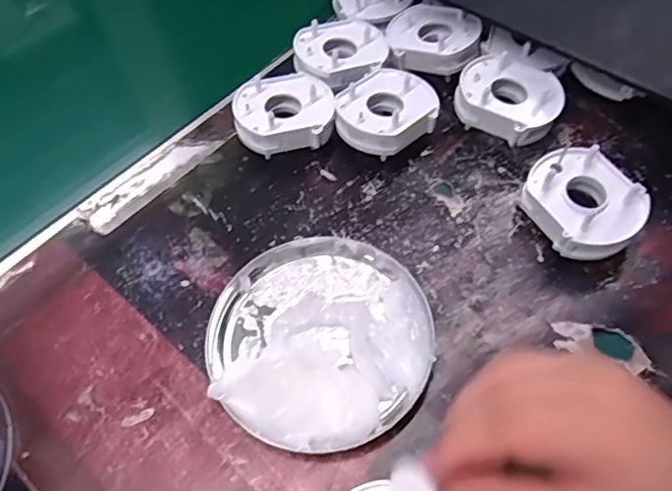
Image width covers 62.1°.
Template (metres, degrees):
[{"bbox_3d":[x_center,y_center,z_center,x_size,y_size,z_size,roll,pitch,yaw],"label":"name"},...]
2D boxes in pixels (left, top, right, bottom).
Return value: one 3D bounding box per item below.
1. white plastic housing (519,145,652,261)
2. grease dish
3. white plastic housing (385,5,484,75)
[{"bbox_3d":[0.154,-0.024,0.349,0.059,0.036,0.071,-26,59,-13],"label":"white plastic housing"},{"bbox_3d":[-0.010,0.049,0.321,0.126,0.026,0.125,-2,57,2],"label":"grease dish"},{"bbox_3d":[0.075,-0.158,0.428,0.070,0.022,0.049,15,59,13],"label":"white plastic housing"}]

